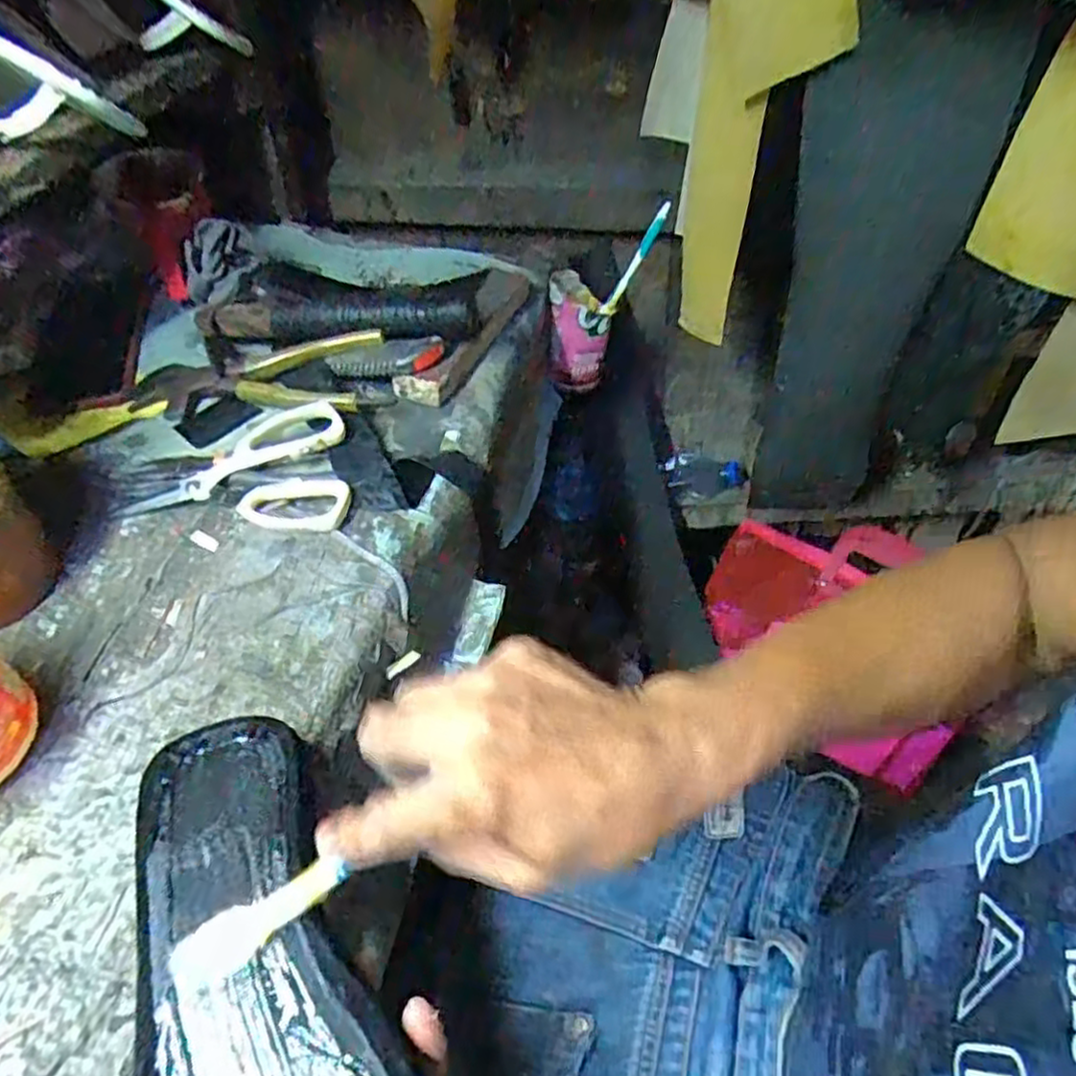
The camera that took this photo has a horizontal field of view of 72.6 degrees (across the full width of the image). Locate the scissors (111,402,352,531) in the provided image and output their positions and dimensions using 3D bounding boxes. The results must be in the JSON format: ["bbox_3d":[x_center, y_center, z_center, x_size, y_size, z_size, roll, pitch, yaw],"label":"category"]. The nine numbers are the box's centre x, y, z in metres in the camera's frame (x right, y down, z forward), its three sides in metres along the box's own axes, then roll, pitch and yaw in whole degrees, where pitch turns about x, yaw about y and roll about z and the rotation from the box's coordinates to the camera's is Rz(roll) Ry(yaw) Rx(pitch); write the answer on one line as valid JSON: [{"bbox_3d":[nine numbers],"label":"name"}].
[{"bbox_3d":[-0.204,-0.051,0.509,0.152,0.026,0.098,1,51,1],"label":"scissors"}]

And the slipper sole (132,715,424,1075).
[{"bbox_3d":[-0.113,0.178,0.293,0.091,0.012,0.242,-22,50,-17],"label":"slipper sole"}]

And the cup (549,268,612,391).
[{"bbox_3d":[0.041,-0.207,0.740,0.059,0.103,0.063,0,51,0],"label":"cup"}]

